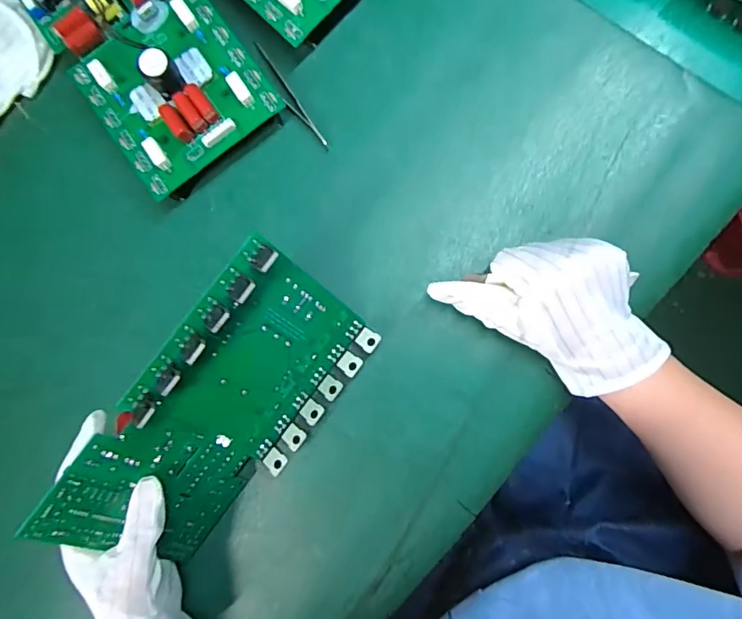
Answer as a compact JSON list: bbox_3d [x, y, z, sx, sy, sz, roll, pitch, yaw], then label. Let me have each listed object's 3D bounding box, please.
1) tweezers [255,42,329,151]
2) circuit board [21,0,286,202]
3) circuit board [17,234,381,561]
[{"bbox_3d":[-0.066,-0.173,0.400,0.011,0.011,0.099,-33,86,3],"label":"tweezers"},{"bbox_3d":[-0.179,-0.207,0.390,0.127,0.049,0.212,-37,85,2],"label":"circuit board"},{"bbox_3d":[-0.098,0.075,0.332,0.221,0.127,0.025,-53,44,-5],"label":"circuit board"}]

